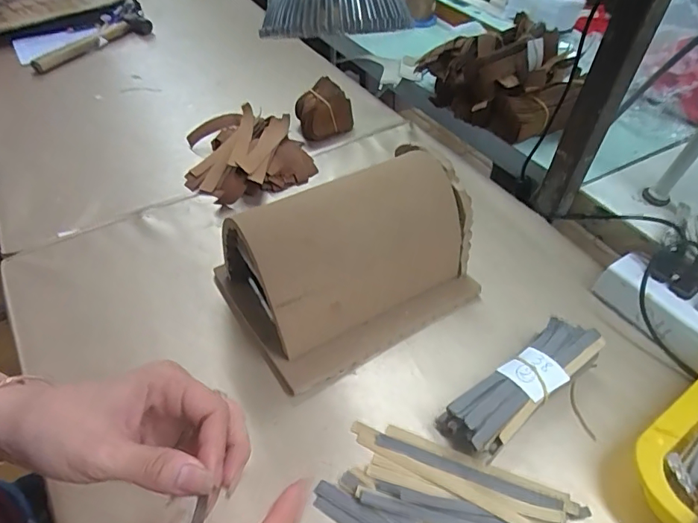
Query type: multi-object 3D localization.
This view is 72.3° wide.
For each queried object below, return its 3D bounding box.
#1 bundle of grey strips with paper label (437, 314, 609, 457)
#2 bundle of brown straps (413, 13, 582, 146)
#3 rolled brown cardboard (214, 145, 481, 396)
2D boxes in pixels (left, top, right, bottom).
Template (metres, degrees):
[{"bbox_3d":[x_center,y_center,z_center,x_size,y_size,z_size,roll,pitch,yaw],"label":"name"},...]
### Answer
[{"bbox_3d":[0.138,0.099,0.379,0.142,0.039,0.044,-28,53,-24],"label":"bundle of grey strips with paper label"},{"bbox_3d":[0.212,-0.235,0.617,0.160,0.090,0.184,-24,52,-22],"label":"bundle of brown straps"},{"bbox_3d":[0.003,-0.006,0.425,0.212,0.112,0.142,-22,51,-20],"label":"rolled brown cardboard"}]

